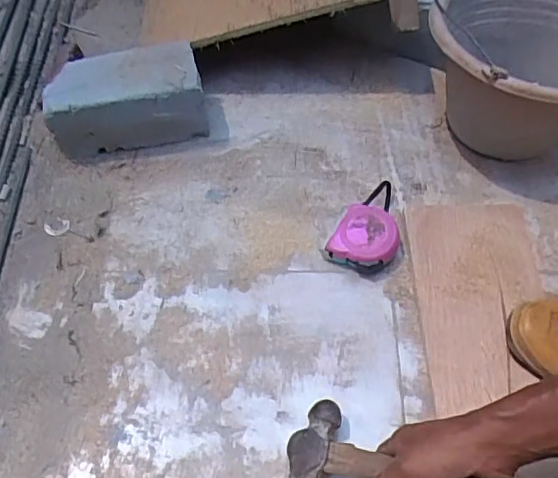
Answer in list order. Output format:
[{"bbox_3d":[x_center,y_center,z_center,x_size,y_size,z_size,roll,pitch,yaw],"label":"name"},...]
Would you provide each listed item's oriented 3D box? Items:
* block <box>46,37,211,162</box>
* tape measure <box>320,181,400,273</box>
[{"bbox_3d":[-0.213,-0.192,0.791,0.210,0.102,0.108,-12,58,-5],"label":"block"},{"bbox_3d":[0.123,-0.014,0.701,0.077,0.047,0.133,33,64,20],"label":"tape measure"}]

